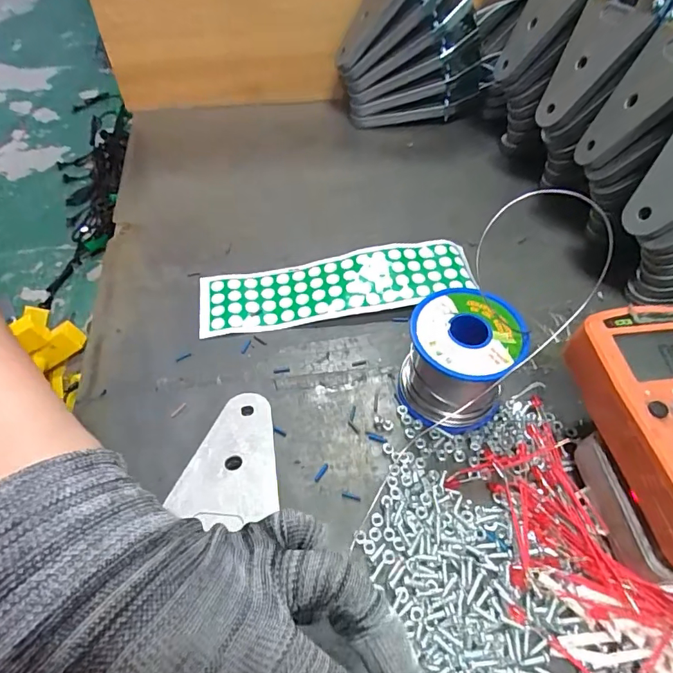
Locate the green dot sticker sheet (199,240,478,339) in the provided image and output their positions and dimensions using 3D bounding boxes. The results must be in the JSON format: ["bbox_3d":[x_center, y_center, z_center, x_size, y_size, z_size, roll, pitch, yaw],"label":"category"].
[{"bbox_3d":[0.001,-0.041,0.370,0.213,0.015,0.059,-10,53,-8],"label":"green dot sticker sheet"}]

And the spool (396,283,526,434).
[{"bbox_3d":[0.076,0.015,0.295,0.063,0.062,0.063,23,56,16],"label":"spool"}]

